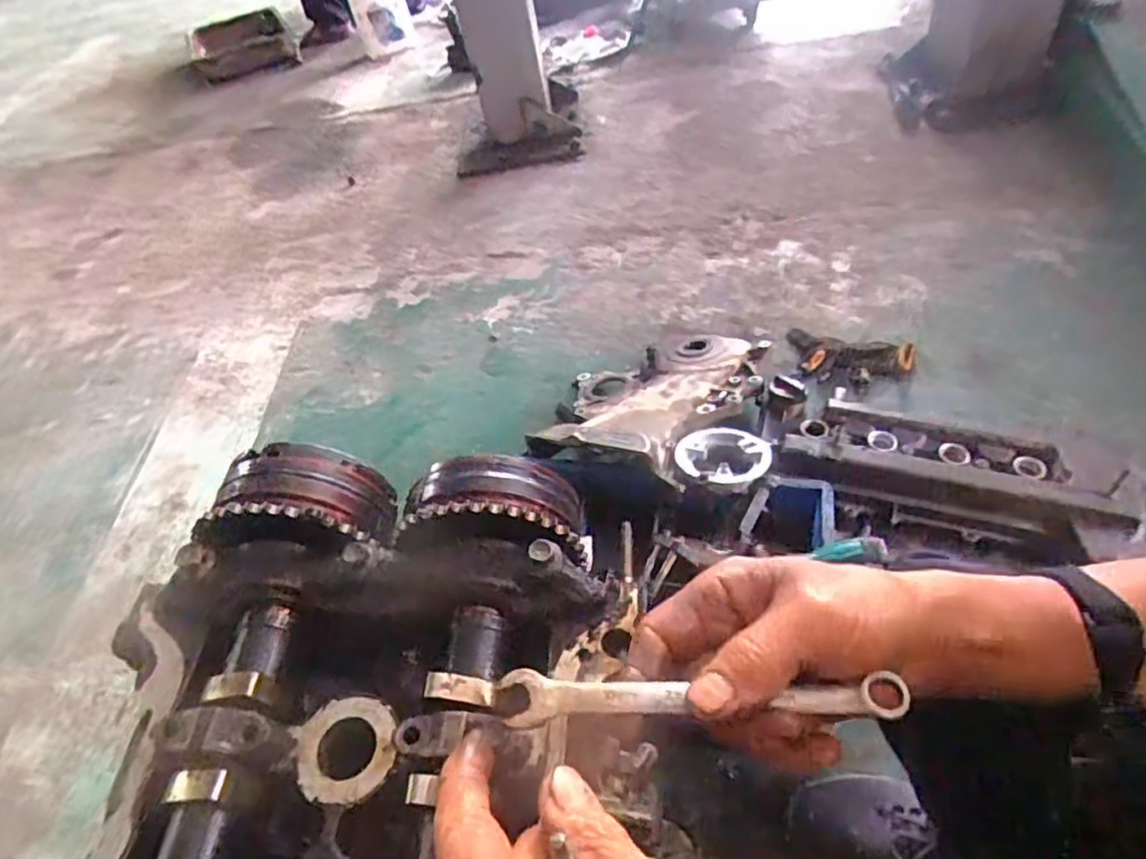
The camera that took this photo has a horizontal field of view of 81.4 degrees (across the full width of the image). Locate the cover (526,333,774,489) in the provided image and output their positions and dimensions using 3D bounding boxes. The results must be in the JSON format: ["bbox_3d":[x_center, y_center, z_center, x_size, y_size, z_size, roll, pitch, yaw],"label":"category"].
[{"bbox_3d":[0.137,-0.052,1.022,0.315,0.100,0.409,-4,32,21],"label":"cover"}]

